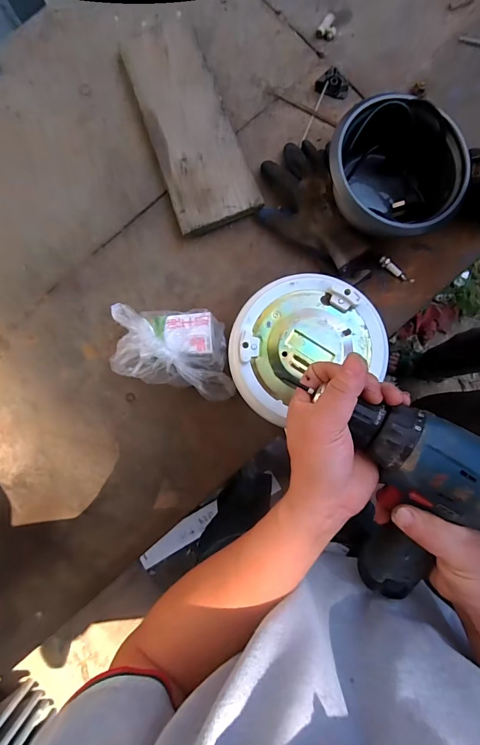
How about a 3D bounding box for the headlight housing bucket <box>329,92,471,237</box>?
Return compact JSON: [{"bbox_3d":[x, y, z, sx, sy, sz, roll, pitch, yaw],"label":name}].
[{"bbox_3d":[0.221,-0.283,0.542,0.194,0.107,0.178,23,87,1],"label":"headlight housing bucket"}]

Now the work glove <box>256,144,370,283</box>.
[{"bbox_3d":[0.105,-0.239,0.564,0.132,0.050,0.241,-21,87,-1],"label":"work glove"}]

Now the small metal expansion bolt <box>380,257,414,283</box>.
[{"bbox_3d":[0.246,-0.159,0.570,0.064,0.014,0.014,33,88,2],"label":"small metal expansion bolt"}]

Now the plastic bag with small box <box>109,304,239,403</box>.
[{"bbox_3d":[-0.096,-0.029,0.544,0.181,0.070,0.128,3,87,0],"label":"plastic bag with small box"}]

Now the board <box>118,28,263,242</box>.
[{"bbox_3d":[-0.081,-0.395,0.577,0.129,0.029,0.342,-19,87,-1],"label":"board"}]

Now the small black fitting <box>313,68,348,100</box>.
[{"bbox_3d":[0.150,-0.464,0.589,0.051,0.023,0.037,23,87,1],"label":"small black fitting"}]

